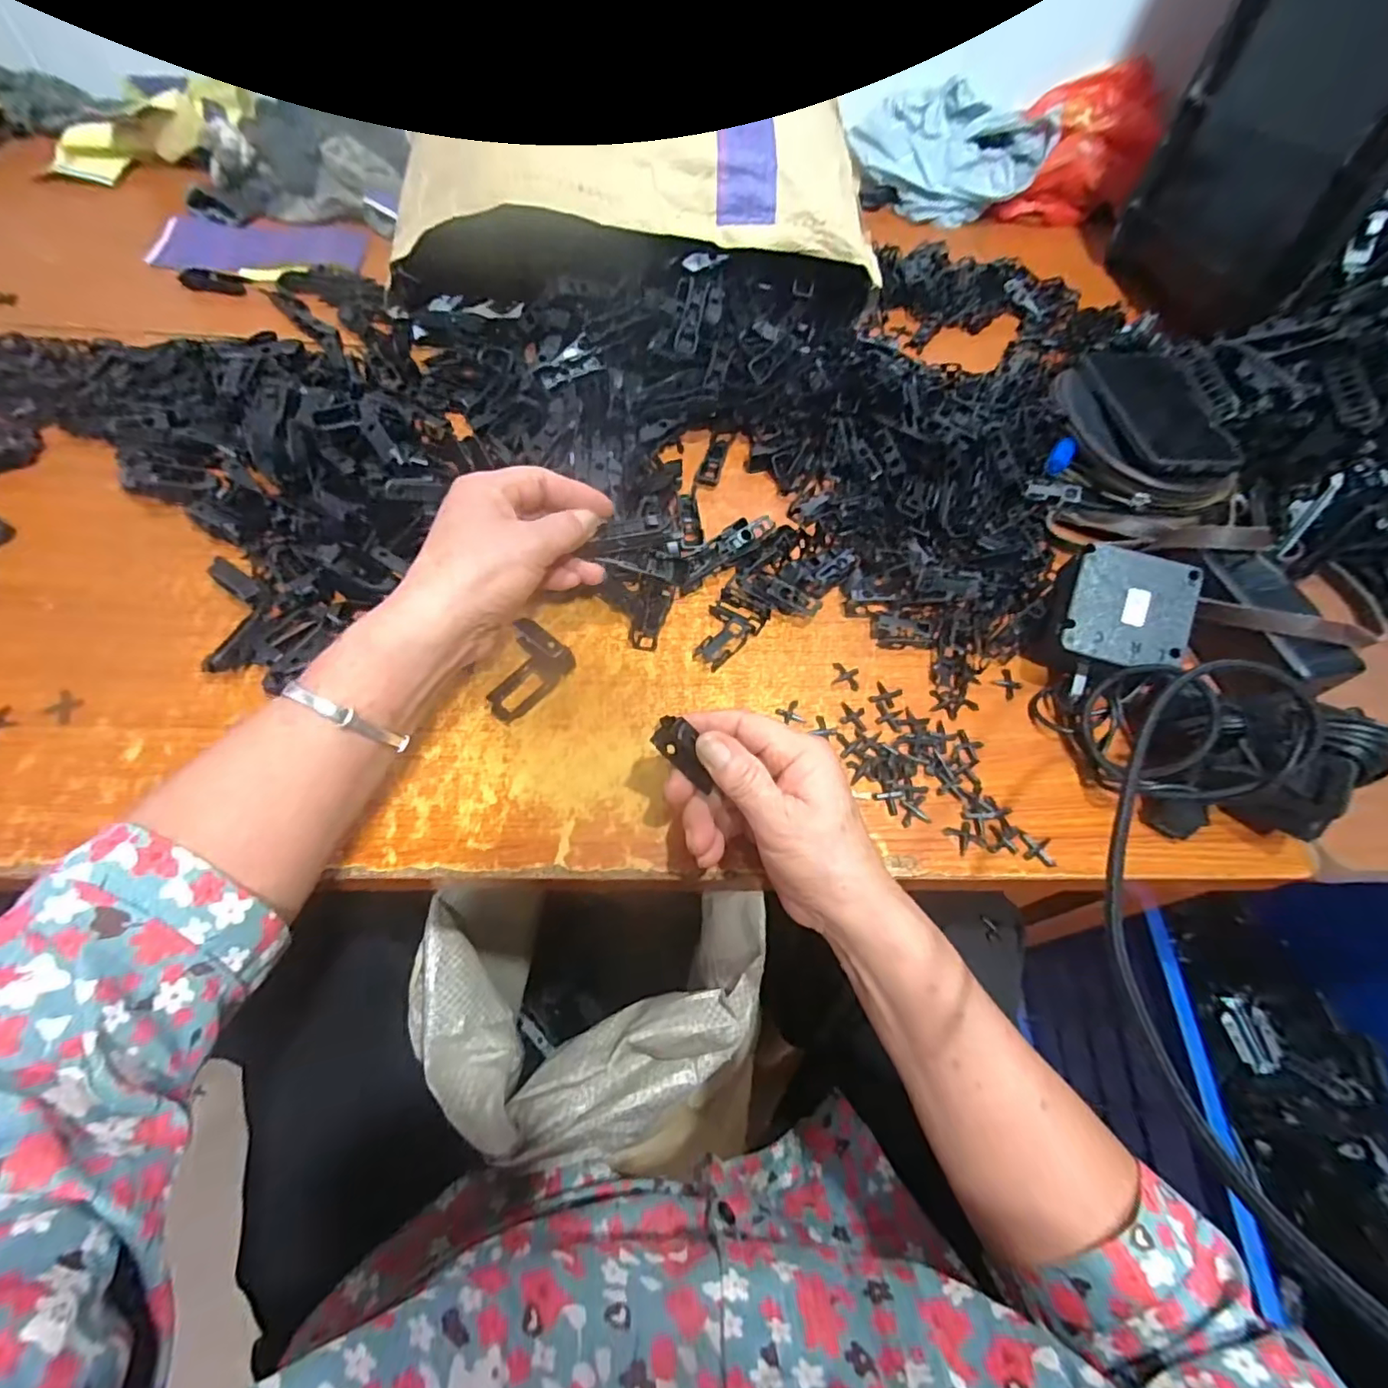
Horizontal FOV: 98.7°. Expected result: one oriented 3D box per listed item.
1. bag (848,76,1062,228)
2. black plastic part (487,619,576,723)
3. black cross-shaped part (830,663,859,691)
[{"bbox_3d":[0.343,-0.729,0.803,0.244,0.095,0.176,25,60,10],"label":"bag"},{"bbox_3d":[-0.112,-0.015,0.385,0.042,0.019,0.060,32,61,14],"label":"black plastic part"},{"bbox_3d":[0.104,-0.012,0.407,0.019,0.004,0.018,17,58,6],"label":"black cross-shaped part"}]

